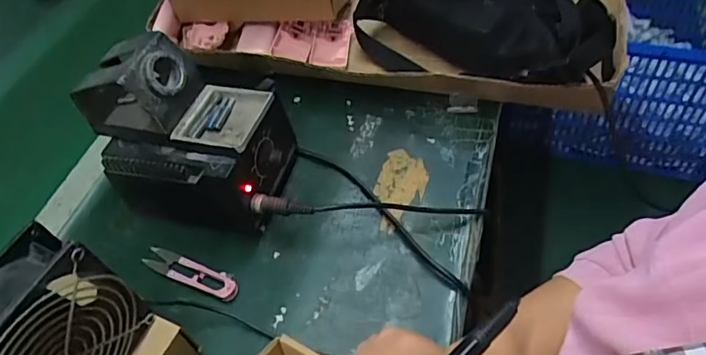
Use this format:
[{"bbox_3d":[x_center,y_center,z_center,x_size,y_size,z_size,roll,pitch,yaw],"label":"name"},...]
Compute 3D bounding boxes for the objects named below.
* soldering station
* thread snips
[{"bbox_3d":[-0.156,-0.039,0.493,0.182,0.153,0.107,5,52,10],"label":"soldering station"},{"bbox_3d":[-0.151,0.086,0.488,0.104,0.013,0.023,18,55,19],"label":"thread snips"}]

